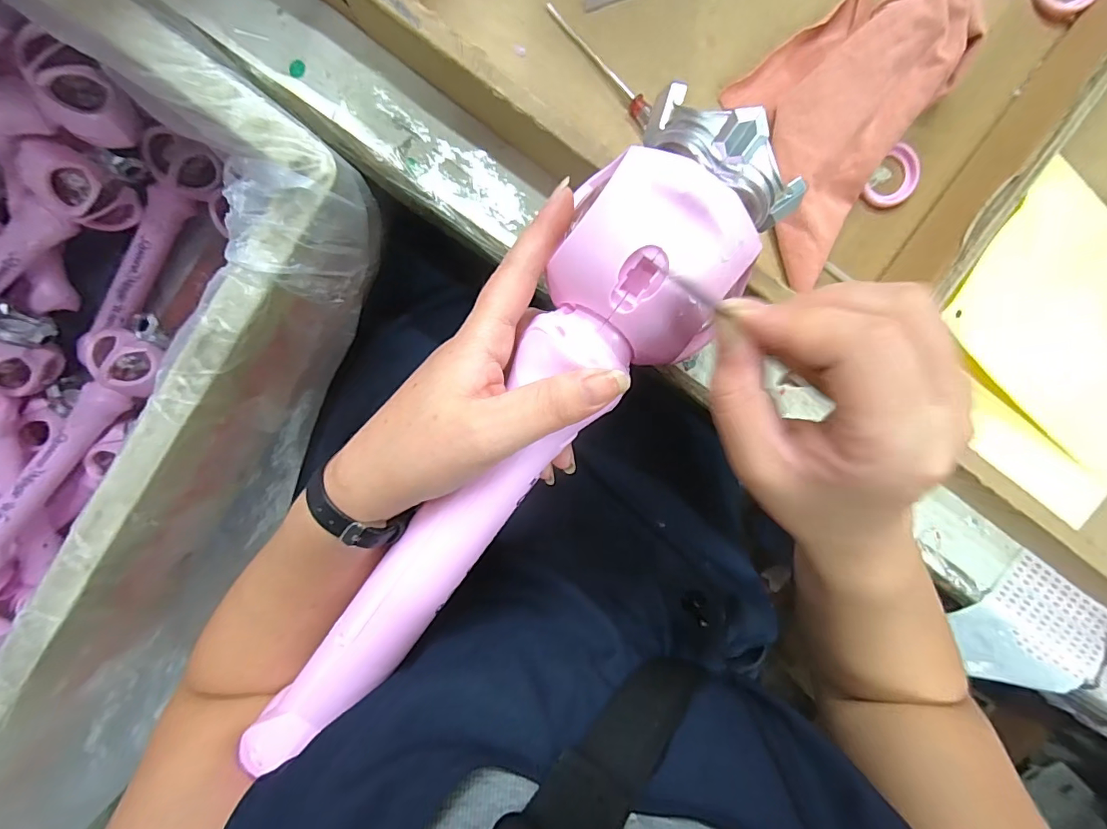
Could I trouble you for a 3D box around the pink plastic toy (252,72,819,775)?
[{"bbox_3d":[-0.021,0.025,0.204,0.070,0.047,0.338,35,99,-7],"label":"pink plastic toy"}]

